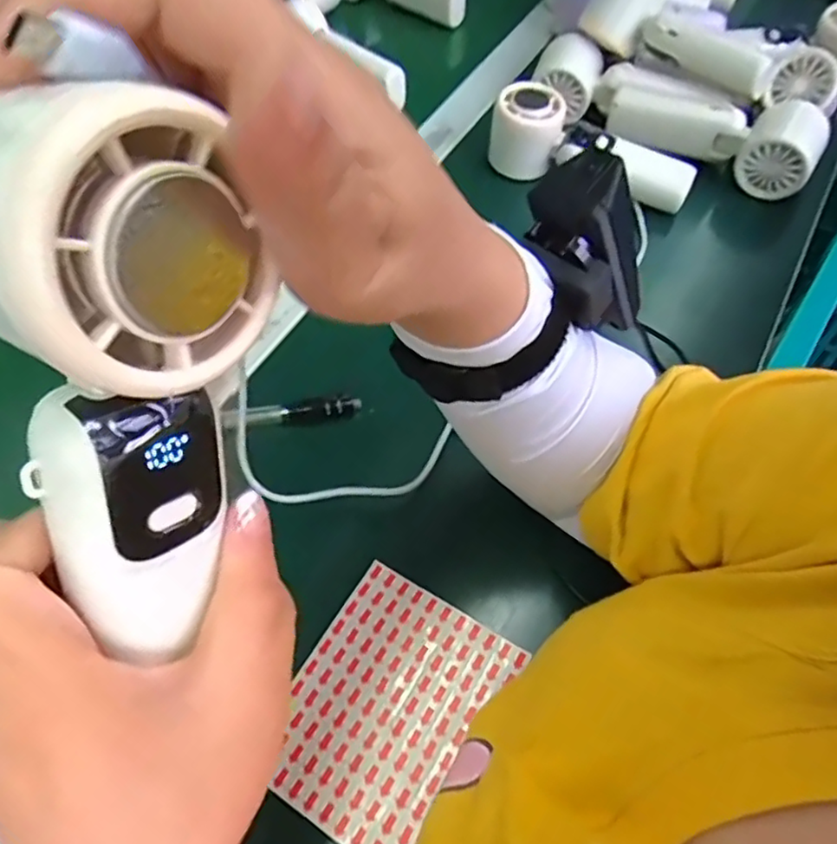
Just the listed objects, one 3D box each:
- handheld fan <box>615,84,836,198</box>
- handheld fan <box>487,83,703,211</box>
[{"bbox_3d":[0.248,-0.247,0.527,0.169,0.048,0.066,34,65,20],"label":"handheld fan"},{"bbox_3d":[0.136,-0.216,0.508,0.163,0.049,0.057,31,63,18],"label":"handheld fan"}]

